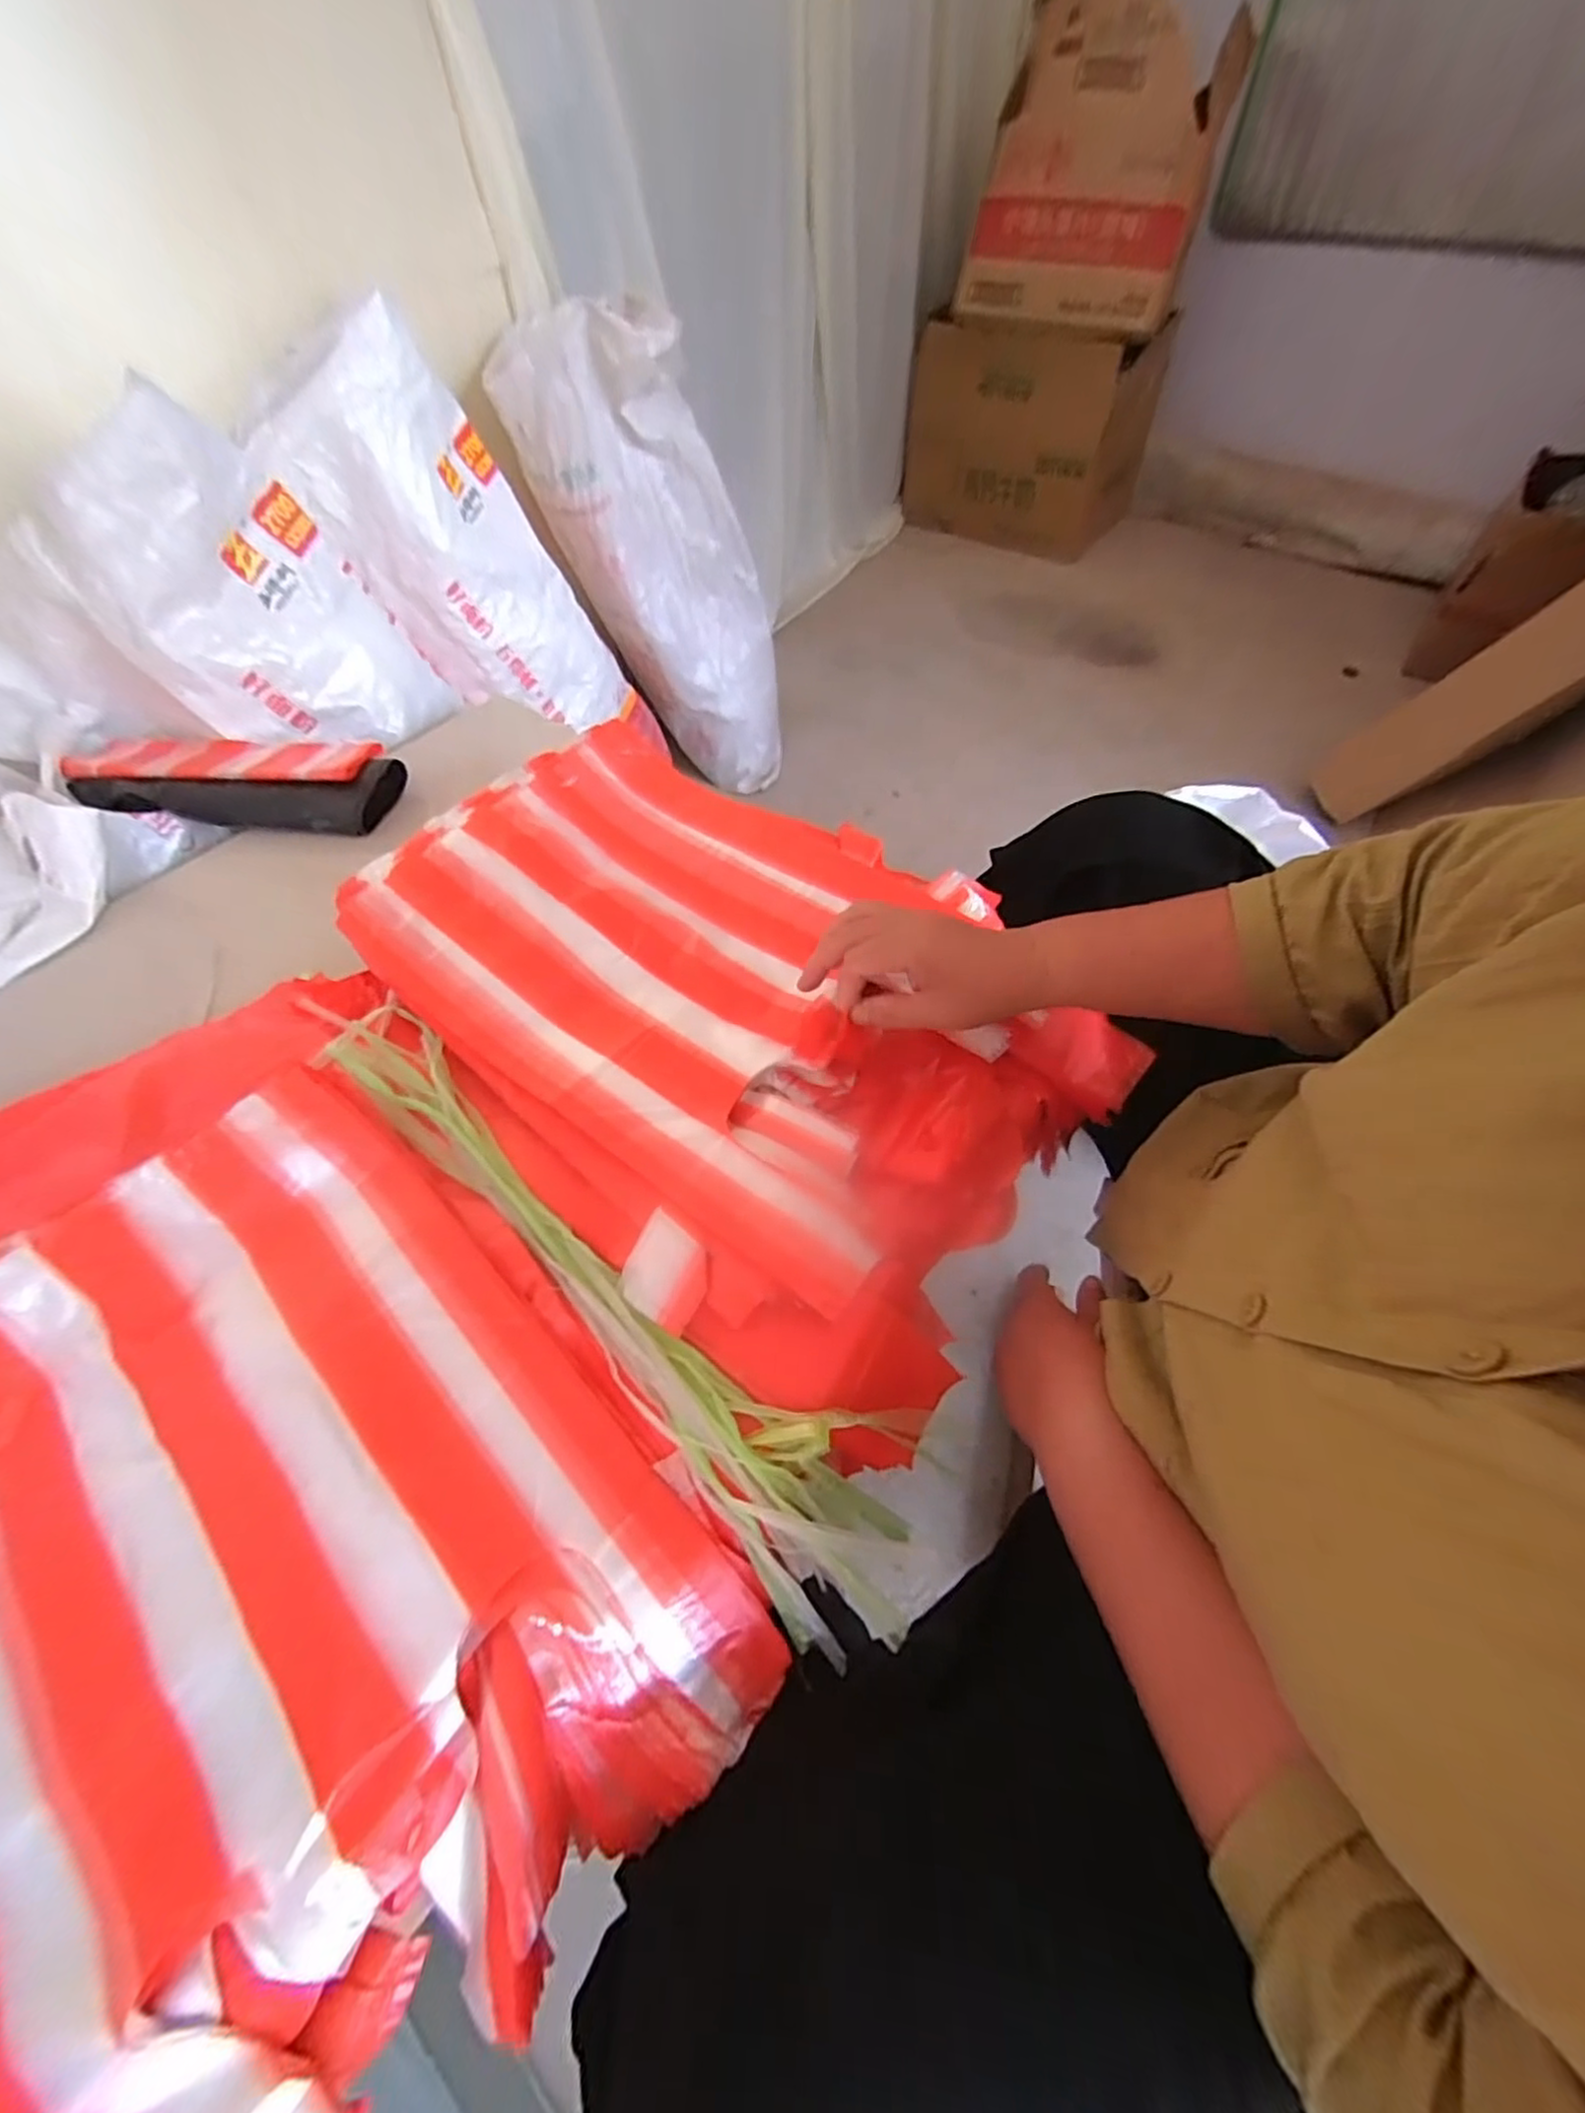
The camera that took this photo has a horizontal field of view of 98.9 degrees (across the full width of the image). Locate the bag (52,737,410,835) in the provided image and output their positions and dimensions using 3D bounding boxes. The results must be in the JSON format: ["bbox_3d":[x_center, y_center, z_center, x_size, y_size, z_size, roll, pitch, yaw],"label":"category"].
[{"bbox_3d":[-0.579,-0.286,0.717,0.308,0.065,0.112,0,57,3],"label":"bag"}]

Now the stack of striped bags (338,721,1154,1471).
[{"bbox_3d":[-0.050,-0.038,0.510,0.523,0.121,0.368,33,64,22],"label":"stack of striped bags"}]

